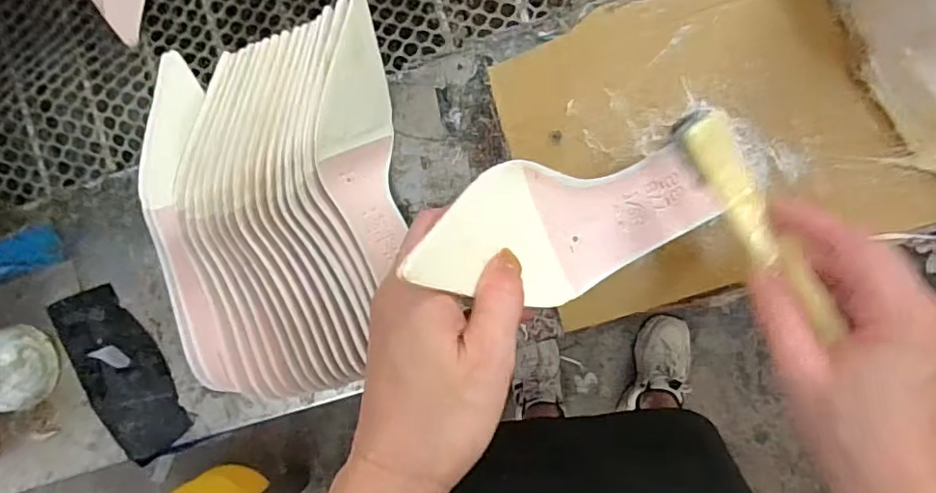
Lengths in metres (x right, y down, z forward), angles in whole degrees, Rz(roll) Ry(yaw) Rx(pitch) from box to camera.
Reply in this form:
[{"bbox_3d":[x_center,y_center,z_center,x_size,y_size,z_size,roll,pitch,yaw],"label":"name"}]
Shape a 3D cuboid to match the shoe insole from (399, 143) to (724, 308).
[{"bbox_3d":[0.050,-0.010,0.287,0.205,0.041,0.069,-12,89,-39],"label":"shoe insole"}]

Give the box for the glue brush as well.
[{"bbox_3d":[0.142,-0.012,0.281,0.022,0.016,0.123,-32,92,6],"label":"glue brush"}]

